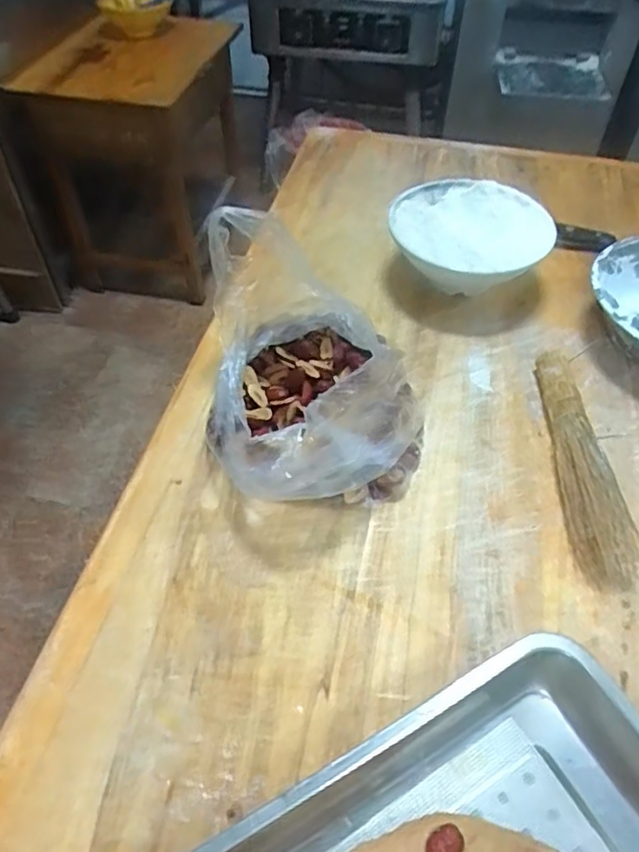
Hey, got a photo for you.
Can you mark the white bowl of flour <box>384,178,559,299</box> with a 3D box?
[{"bbox_3d":[0.182,-0.225,0.773,0.184,0.089,0.200,1,51,-1],"label":"white bowl of flour"}]

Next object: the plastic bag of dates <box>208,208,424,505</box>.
[{"bbox_3d":[-0.003,-0.057,0.582,0.190,0.170,0.241,-4,51,-5],"label":"plastic bag of dates"}]

